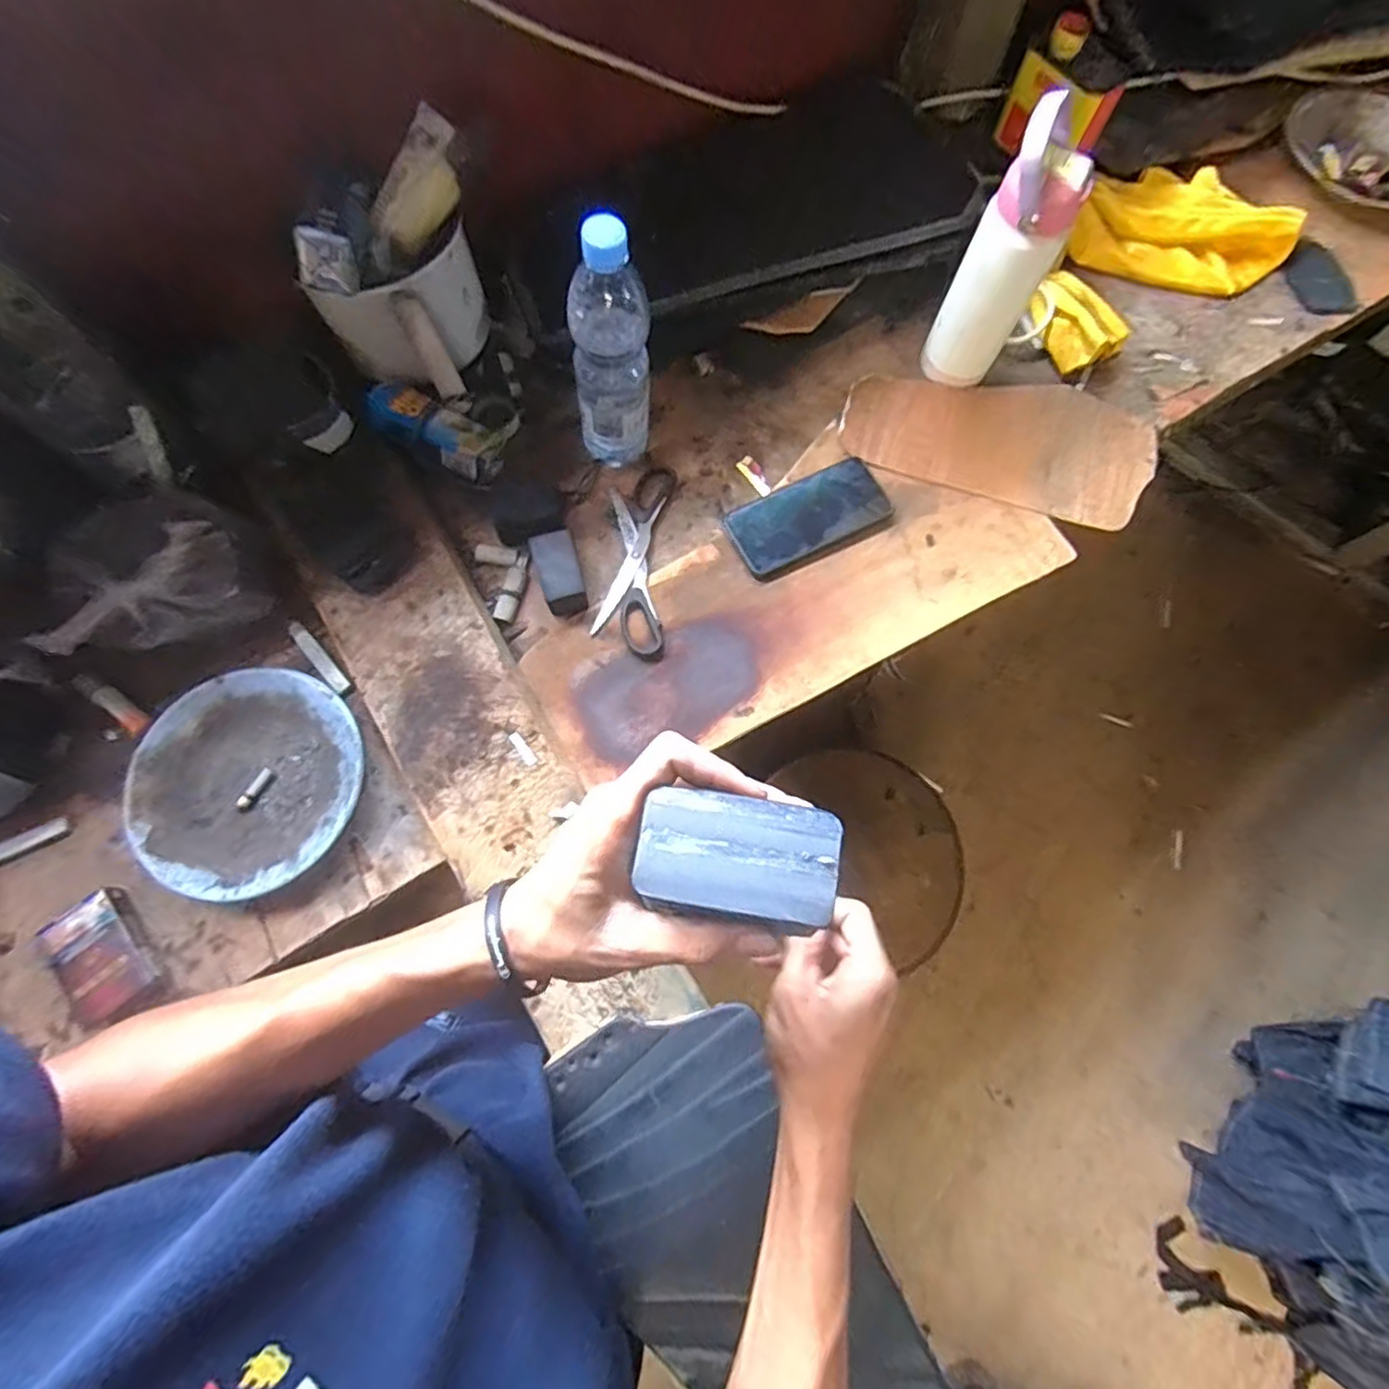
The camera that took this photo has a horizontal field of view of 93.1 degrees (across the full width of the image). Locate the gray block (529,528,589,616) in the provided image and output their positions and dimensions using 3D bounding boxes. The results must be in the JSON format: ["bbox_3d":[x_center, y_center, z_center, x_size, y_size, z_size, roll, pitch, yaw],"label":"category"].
[{"bbox_3d":[-0.129,-0.118,0.630,0.039,0.035,0.075,-18,76,-6],"label":"gray block"}]

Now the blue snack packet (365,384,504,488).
[{"bbox_3d":[-0.255,-0.263,0.654,0.136,0.033,0.068,29,76,6],"label":"blue snack packet"}]

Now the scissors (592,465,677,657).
[{"bbox_3d":[-0.058,-0.142,0.654,0.065,0.012,0.211,4,74,0],"label":"scissors"}]

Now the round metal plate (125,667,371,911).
[{"bbox_3d":[-0.387,0.075,0.577,0.187,0.026,0.193,0,74,-2],"label":"round metal plate"}]

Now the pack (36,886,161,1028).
[{"bbox_3d":[-0.481,0.213,0.535,0.063,0.032,0.092,-37,79,-11],"label":"pack"}]

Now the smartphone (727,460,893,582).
[{"bbox_3d":[0.118,-0.183,0.674,0.168,0.012,0.081,-28,77,-9],"label":"smartphone"}]

